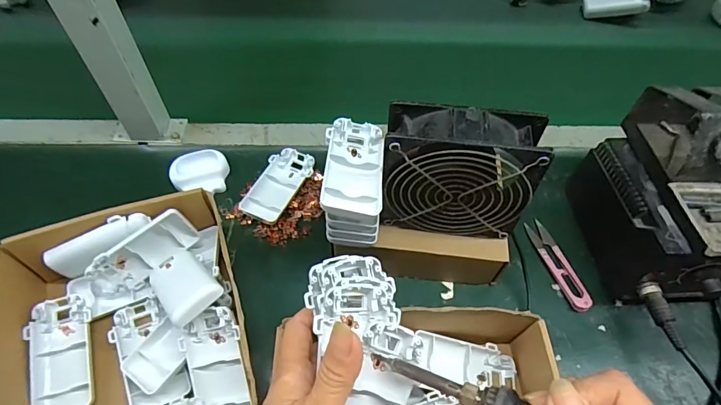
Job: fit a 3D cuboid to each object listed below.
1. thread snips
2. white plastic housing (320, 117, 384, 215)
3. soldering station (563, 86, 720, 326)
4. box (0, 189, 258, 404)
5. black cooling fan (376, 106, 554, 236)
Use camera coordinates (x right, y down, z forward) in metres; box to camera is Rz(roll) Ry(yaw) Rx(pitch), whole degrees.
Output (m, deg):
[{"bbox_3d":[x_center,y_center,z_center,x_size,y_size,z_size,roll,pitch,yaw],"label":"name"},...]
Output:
[{"bbox_3d":[0.202,0.061,0.429,0.023,0.013,0.103,-12,58,-9],"label":"thread snips"},{"bbox_3d":[-0.005,-0.029,0.340,0.045,0.021,0.095,3,57,1],"label":"white plastic housing"},{"bbox_3d":[0.289,-0.007,0.390,0.098,0.158,0.177,-9,57,-7],"label":"soldering station"},{"bbox_3d":[-0.191,0.109,0.347,0.178,0.072,0.209,-18,59,-13],"label":"box"},{"bbox_3d":[0.079,-0.023,0.350,0.117,0.113,0.043,8,57,3],"label":"black cooling fan"}]

